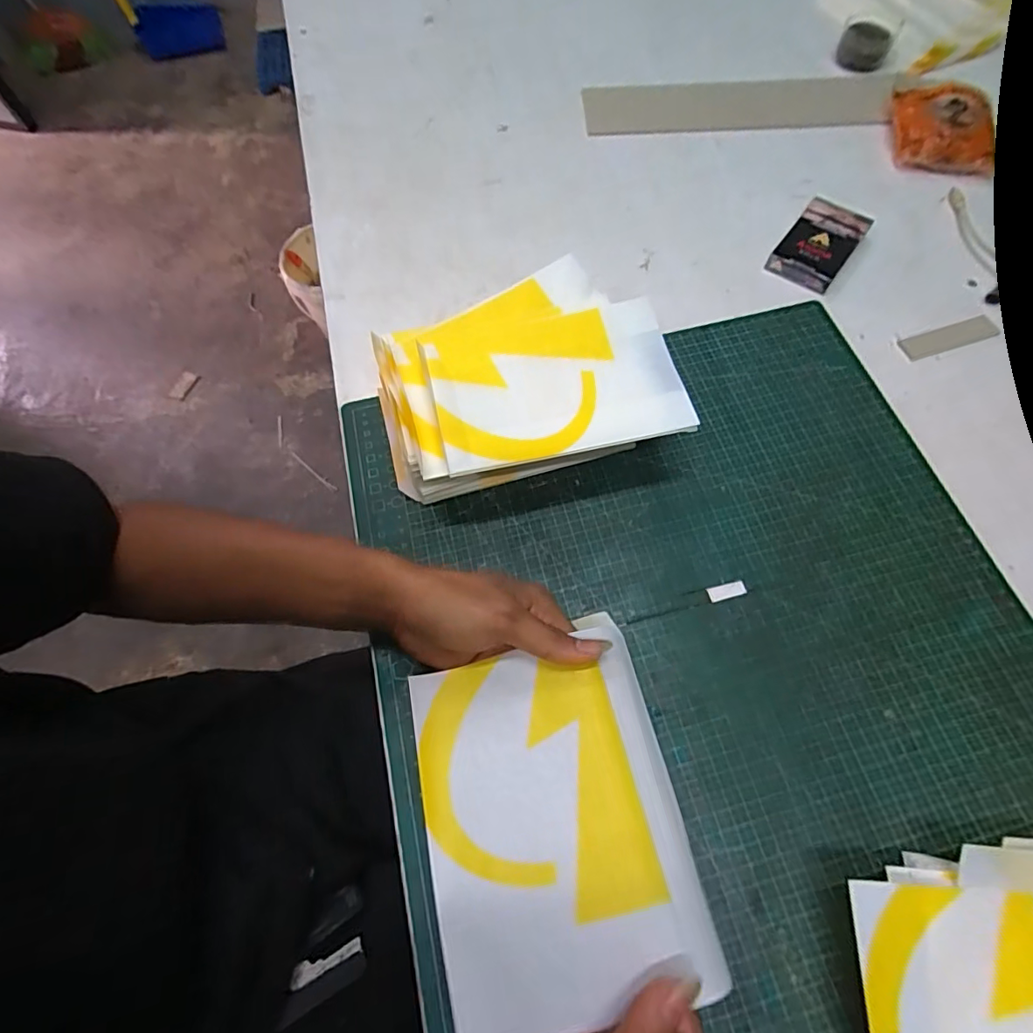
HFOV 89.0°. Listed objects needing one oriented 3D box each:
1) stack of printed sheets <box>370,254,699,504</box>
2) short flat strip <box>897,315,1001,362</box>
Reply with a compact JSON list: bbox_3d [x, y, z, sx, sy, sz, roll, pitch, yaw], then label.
[{"bbox_3d":[-0.001,-0.105,0.418,0.220,0.069,0.174,-11,67,-3],"label":"stack of printed sheets"},{"bbox_3d":[0.385,-0.159,0.467,0.091,0.004,0.023,-18,67,-6],"label":"short flat strip"}]

